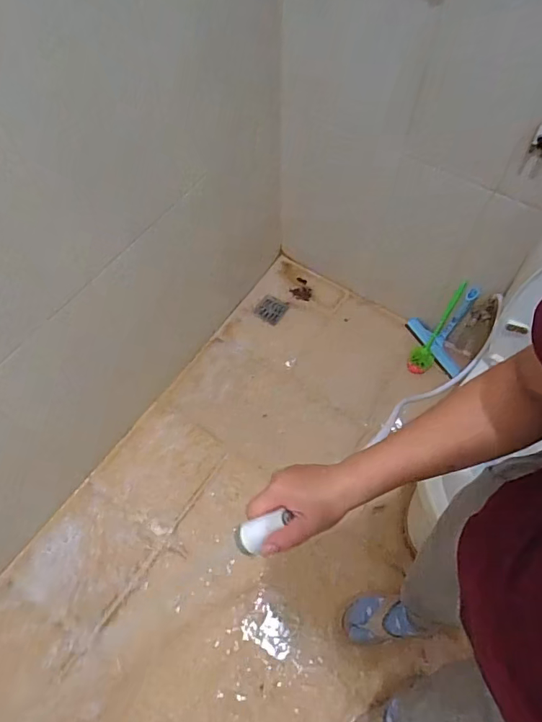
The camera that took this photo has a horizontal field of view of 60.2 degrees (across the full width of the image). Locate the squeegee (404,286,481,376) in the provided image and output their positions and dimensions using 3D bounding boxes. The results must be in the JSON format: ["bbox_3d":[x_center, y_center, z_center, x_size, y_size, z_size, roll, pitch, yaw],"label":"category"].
[{"bbox_3d":[0.524,-0.112,1.397,0.100,0.258,0.219,-39,66,-19],"label":"squeegee"}]

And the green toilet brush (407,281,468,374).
[{"bbox_3d":[0.507,-0.101,1.403,0.071,0.311,0.080,31,31,18],"label":"green toilet brush"}]

